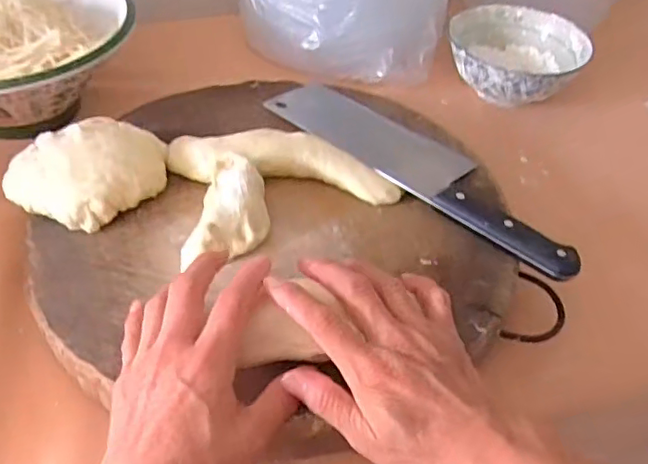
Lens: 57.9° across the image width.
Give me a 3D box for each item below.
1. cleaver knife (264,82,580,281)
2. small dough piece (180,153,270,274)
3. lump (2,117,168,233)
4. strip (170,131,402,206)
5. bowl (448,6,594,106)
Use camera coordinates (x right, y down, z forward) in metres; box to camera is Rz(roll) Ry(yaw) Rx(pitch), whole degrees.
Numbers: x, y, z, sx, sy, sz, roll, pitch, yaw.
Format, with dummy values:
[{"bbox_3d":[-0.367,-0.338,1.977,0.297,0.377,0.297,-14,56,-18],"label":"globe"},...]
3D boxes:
[{"bbox_3d":[0.079,-0.057,0.484,0.288,0.016,0.078,33,52,26],"label":"cleaver knife"},{"bbox_3d":[-0.065,-0.015,0.420,0.047,0.027,0.092,10,46,7],"label":"small dough piece"},{"bbox_3d":[-0.176,-0.048,0.446,0.091,0.035,0.100,2,45,-2],"label":"lump"},{"bbox_3d":[-0.034,-0.055,0.467,0.178,0.028,0.067,1,45,-2],"label":"strip"},{"bbox_3d":[0.209,-0.189,0.641,0.142,0.053,0.148,6,45,3],"label":"bowl"}]

